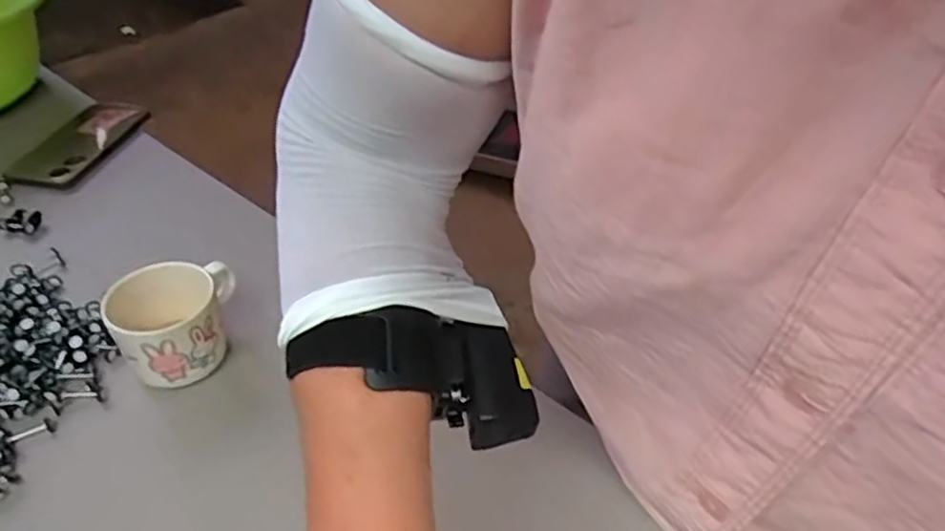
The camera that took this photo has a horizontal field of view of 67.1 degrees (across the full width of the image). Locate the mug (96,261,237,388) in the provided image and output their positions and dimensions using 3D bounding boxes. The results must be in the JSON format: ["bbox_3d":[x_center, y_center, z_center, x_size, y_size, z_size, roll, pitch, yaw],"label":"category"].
[{"bbox_3d":[-0.215,0.043,0.529,0.089,0.067,0.071,-25,46,-27],"label":"mug"}]

